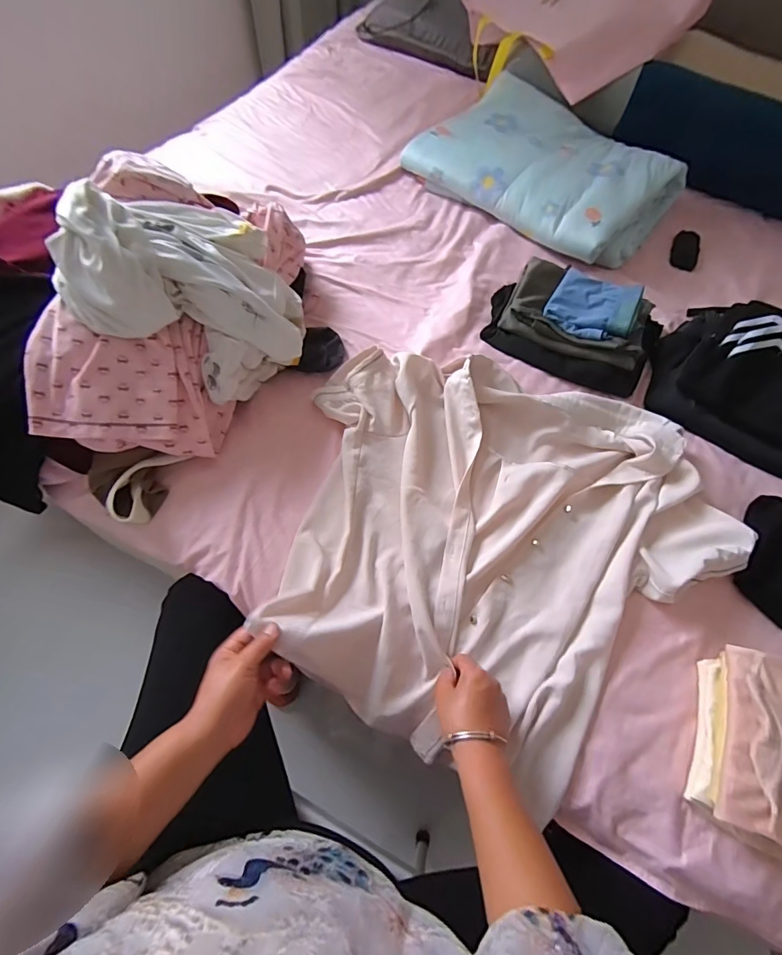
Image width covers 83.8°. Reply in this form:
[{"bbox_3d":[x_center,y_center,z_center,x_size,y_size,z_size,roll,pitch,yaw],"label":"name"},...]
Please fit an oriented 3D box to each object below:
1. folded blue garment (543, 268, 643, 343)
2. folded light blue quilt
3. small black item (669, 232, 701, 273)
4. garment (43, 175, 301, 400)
[{"bbox_3d":[0.357,-0.306,0.763,0.143,0.034,0.140,30,65,10],"label":"folded blue garment"},{"bbox_3d":[0.344,-0.694,0.971,0.527,0.093,0.352,40,67,15],"label":"folded light blue quilt"},{"bbox_3d":[0.650,-0.503,0.961,0.059,0.013,0.118,24,64,8],"label":"small black item"},{"bbox_3d":[-0.275,-0.262,0.609,0.280,0.231,0.222,-39,72,-20],"label":"garment"}]

